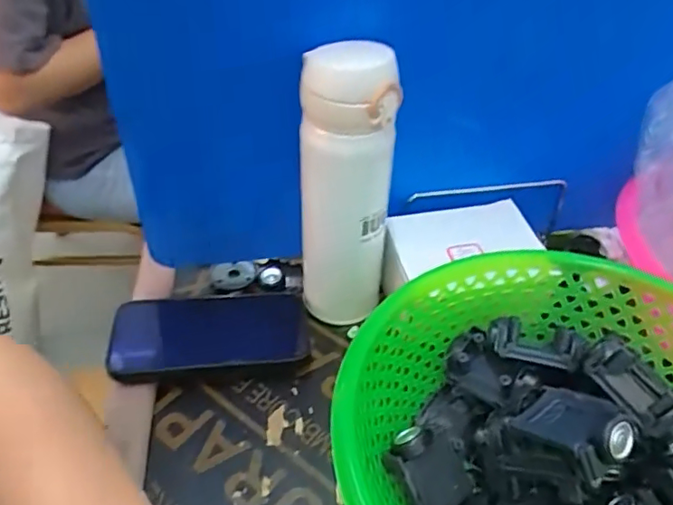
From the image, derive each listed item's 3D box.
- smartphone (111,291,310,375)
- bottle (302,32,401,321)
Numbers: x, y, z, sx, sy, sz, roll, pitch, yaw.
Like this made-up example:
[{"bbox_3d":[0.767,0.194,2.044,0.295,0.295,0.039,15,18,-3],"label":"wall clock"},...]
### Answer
[{"bbox_3d":[-0.097,0.063,0.439,0.148,0.012,0.073,0,45,-12],"label":"smartphone"},{"bbox_3d":[0.005,-0.028,0.416,0.062,0.244,0.051,0,41,-1],"label":"bottle"}]

